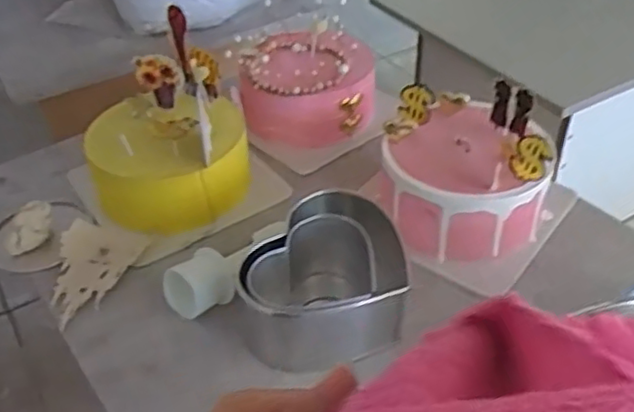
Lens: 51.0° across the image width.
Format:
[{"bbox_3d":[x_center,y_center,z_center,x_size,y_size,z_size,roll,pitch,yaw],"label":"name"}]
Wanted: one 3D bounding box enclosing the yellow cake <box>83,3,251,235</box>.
[{"bbox_3d":[-0.169,-0.081,0.741,0.172,0.174,0.152,-9,40,-8],"label":"yellow cake"}]

